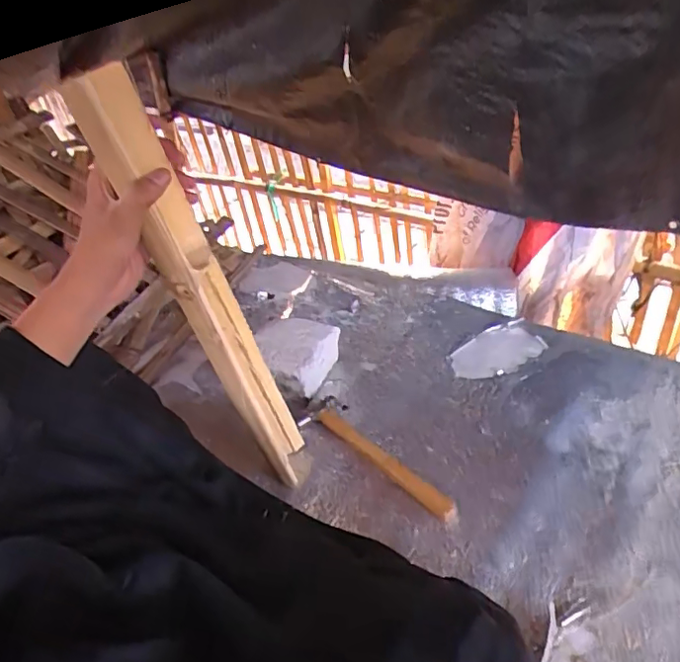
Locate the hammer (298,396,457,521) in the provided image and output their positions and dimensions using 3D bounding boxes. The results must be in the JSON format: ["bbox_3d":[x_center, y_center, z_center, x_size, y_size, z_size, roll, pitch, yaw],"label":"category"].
[{"bbox_3d":[0.054,0.163,0.761,0.083,0.029,0.259,-32,40,-31],"label":"hammer"}]

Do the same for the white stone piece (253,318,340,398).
[{"bbox_3d":[-0.063,0.039,0.876,0.085,0.108,0.114,12,42,27],"label":"white stone piece"}]

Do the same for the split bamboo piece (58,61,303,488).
[{"bbox_3d":[-0.130,-0.011,0.597,0.032,0.507,0.082,-12,40,9],"label":"split bamboo piece"}]

